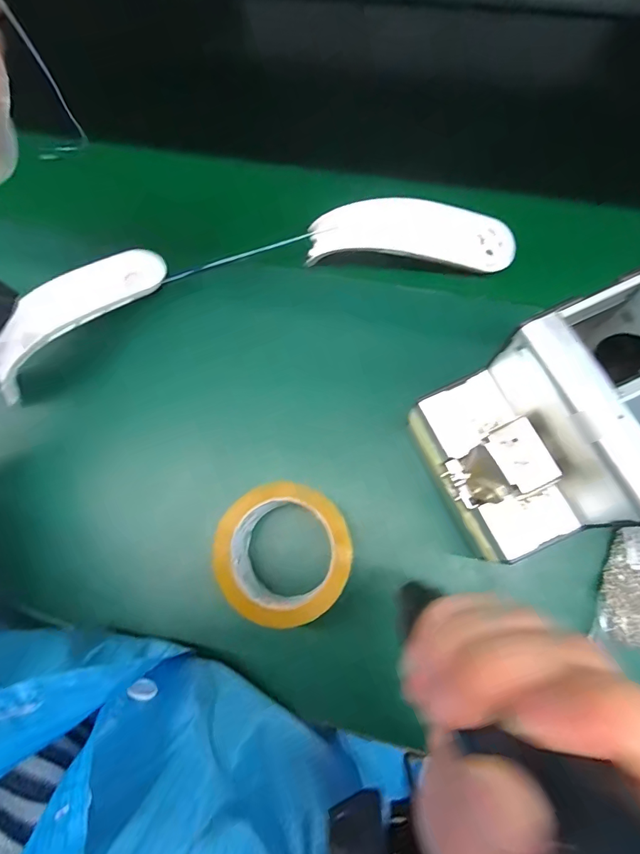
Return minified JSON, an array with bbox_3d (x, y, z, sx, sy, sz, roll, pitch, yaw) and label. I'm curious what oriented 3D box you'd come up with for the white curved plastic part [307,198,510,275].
[{"bbox_3d":[0.088,-0.182,0.402,0.194,0.047,0.044,6,76,4],"label":"white curved plastic part"}]

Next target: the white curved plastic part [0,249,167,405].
[{"bbox_3d":[-0.239,-0.109,0.411,0.203,0.054,0.054,-38,77,-8],"label":"white curved plastic part"}]

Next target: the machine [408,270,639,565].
[{"bbox_3d":[0.171,-0.001,0.278,0.176,0.119,0.125,-23,76,-4],"label":"machine"}]

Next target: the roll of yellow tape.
[{"bbox_3d":[-0.028,0.100,0.335,0.101,0.048,0.101,0,75,2],"label":"roll of yellow tape"}]

